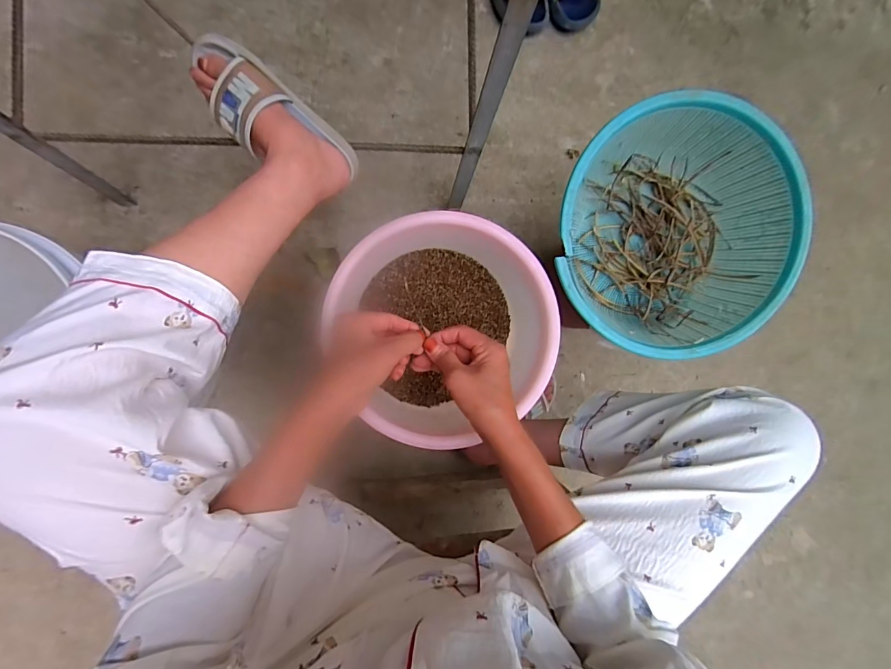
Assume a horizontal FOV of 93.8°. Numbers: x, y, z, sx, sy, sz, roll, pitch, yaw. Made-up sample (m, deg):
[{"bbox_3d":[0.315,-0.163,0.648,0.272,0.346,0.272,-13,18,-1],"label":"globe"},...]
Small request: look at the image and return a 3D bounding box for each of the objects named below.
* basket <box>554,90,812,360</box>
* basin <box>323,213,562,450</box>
[{"bbox_3d":[0.305,-0.133,0.591,0.320,0.150,0.323,-4,88,-6],"label":"basket"},{"bbox_3d":[0.003,-0.009,0.545,0.272,0.099,0.285,0,88,-6],"label":"basin"}]

